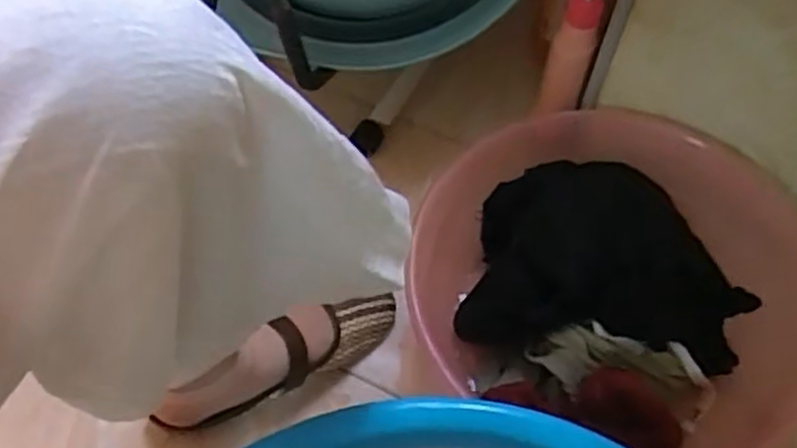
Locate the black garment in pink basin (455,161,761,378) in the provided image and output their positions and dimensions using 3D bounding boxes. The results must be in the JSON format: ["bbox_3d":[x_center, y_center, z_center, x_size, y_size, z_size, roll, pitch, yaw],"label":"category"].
[{"bbox_3d":[0.199,0.041,0.736,0.264,0.084,0.176,6,57,2],"label":"black garment in pink basin"}]

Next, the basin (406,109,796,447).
[{"bbox_3d":[0.210,0.027,0.735,0.351,0.139,0.302,31,62,17],"label":"basin"}]

